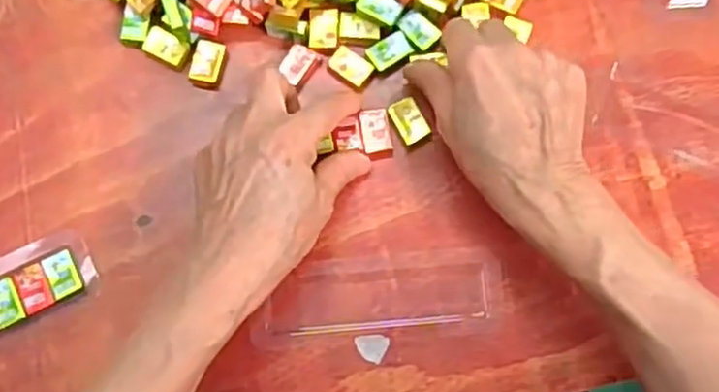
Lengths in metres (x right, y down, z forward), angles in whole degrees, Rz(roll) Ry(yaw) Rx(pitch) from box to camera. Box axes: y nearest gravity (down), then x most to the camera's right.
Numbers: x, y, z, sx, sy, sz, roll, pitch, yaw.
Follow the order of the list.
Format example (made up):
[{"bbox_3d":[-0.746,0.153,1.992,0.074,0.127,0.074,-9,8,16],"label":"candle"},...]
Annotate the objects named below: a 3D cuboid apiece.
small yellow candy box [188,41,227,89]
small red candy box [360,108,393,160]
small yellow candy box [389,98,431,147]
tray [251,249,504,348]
[{"bbox_3d":[-0.092,-0.079,0.429,0.019,0.010,0.028,9,76,2],"label":"small yellow candy box"},{"bbox_3d":[0.010,-0.036,0.421,0.017,0.005,0.030,-9,76,-2],"label":"small red candy box"},{"bbox_3d":[0.030,-0.044,0.423,0.017,0.006,0.026,-24,77,-5],"label":"small yellow candy box"},{"bbox_3d":[0.011,0.057,0.400,0.135,0.010,0.047,-4,76,-1],"label":"tray"}]

